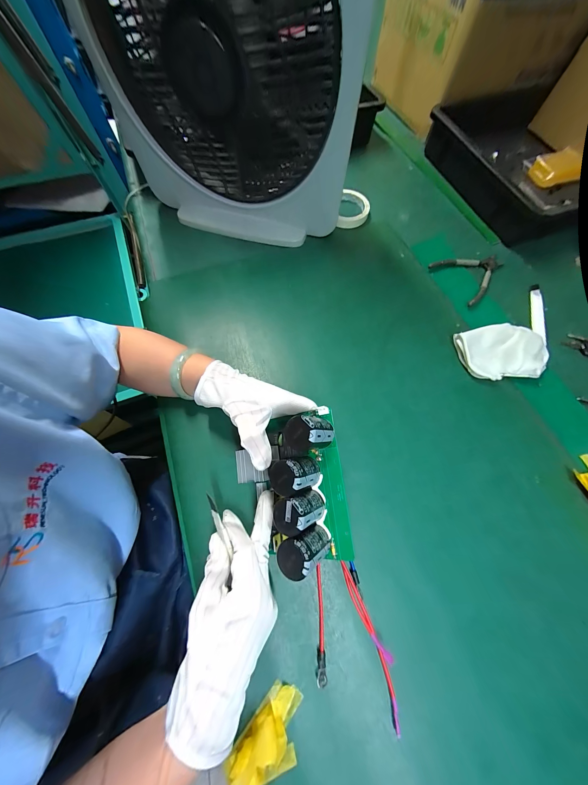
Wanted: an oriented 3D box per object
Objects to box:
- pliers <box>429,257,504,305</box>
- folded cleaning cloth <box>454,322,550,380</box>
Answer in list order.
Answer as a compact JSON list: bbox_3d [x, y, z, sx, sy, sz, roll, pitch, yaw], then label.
[{"bbox_3d":[0.341,-0.230,0.467,0.141,0.008,0.105,-32,73,-12],"label":"pliers"},{"bbox_3d":[0.327,-0.064,0.393,0.123,0.026,0.086,-2,69,-2],"label":"folded cleaning cloth"}]

